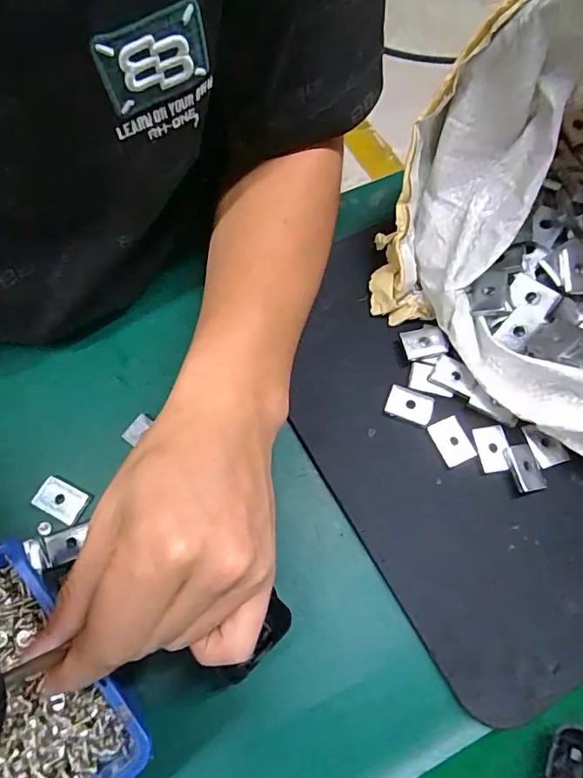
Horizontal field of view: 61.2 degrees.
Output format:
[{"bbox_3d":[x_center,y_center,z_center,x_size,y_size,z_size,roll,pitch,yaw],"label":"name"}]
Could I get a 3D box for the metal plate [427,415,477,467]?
[{"bbox_3d":[0.099,0.032,0.304,0.019,0.004,0.028,-21,70,-9],"label":"metal plate"}]

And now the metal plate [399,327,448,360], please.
[{"bbox_3d":[0.086,-0.030,0.322,0.027,0.008,0.020,-13,63,-4],"label":"metal plate"}]

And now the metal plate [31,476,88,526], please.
[{"bbox_3d":[-0.138,0.066,0.291,0.028,0.004,0.020,25,70,9],"label":"metal plate"}]

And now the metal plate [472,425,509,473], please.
[{"bbox_3d":[0.123,0.036,0.301,0.018,0.004,0.027,-14,74,12],"label":"metal plate"}]

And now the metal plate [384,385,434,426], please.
[{"bbox_3d":[0.075,0.010,0.313,0.028,0.006,0.020,19,69,7],"label":"metal plate"}]

